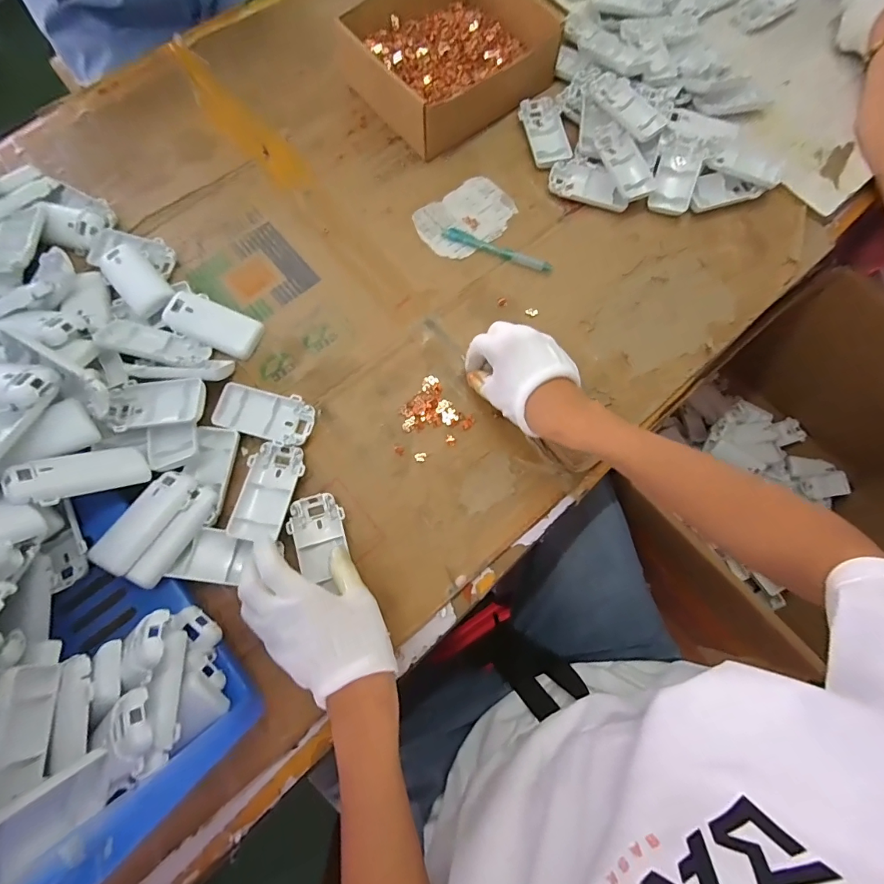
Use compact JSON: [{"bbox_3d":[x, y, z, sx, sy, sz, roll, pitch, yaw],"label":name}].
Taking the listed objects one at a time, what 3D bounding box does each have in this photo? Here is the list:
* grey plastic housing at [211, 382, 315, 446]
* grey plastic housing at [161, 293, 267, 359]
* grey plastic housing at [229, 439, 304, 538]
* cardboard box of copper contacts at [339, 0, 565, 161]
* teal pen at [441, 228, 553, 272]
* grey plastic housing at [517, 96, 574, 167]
[{"bbox_3d":[-0.177,-0.026,0.449,0.094,0.018,0.050,11,77,1],"label":"grey plastic housing"},{"bbox_3d":[-0.239,-0.122,0.467,0.092,0.016,0.046,23,80,-9],"label":"grey plastic housing"},{"bbox_3d":[-0.164,0.045,0.425,0.051,0.028,0.092,7,77,0],"label":"grey plastic housing"},{"bbox_3d":[0.010,-0.490,0.551,0.226,0.061,0.206,-35,80,-9],"label":"cardboard box of copper contacts"},{"bbox_3d":[0.062,-0.220,0.510,0.130,0.009,0.016,23,77,4],"label":"teal pen"},{"bbox_3d":[0.127,-0.385,0.552,0.050,0.009,0.101,-8,77,-3],"label":"grey plastic housing"}]

